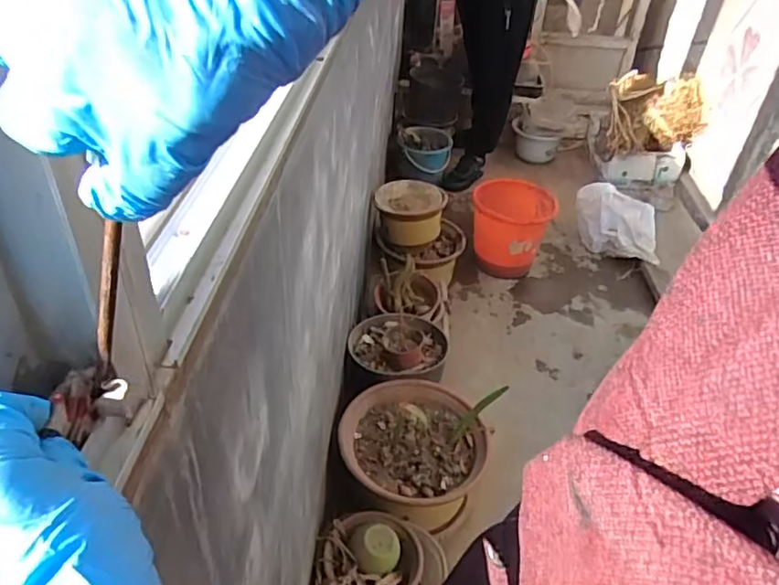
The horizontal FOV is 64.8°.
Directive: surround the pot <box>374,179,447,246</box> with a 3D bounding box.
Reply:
[{"bbox_3d":[0.058,-0.233,1.800,0.198,0.127,0.194,3,39,-2],"label":"pot"}]

